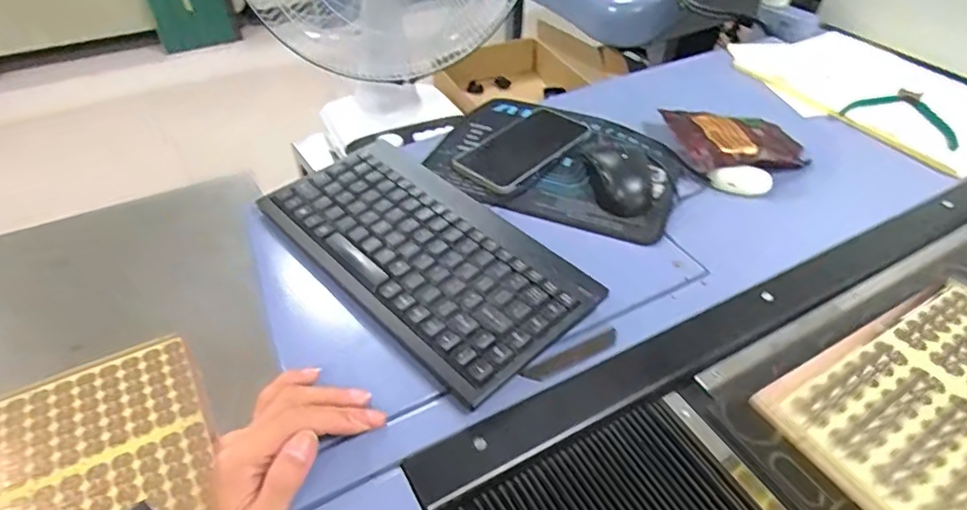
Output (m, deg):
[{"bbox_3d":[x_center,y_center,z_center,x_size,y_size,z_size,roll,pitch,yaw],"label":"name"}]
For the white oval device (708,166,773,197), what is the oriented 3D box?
[{"bbox_3d":[0.284,-0.081,0.622,0.066,0.013,0.036,-4,43,-5],"label":"white oval device"}]

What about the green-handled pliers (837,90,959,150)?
[{"bbox_3d":[0.538,-0.182,0.713,0.124,0.007,0.129,34,53,30],"label":"green-handled pliers"}]

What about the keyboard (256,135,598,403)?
[{"bbox_3d":[-0.057,-0.003,0.489,0.148,0.033,0.293,-34,53,-31],"label":"keyboard"}]

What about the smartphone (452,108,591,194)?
[{"bbox_3d":[0.046,-0.122,0.631,0.084,0.013,0.157,31,51,28],"label":"smartphone"}]

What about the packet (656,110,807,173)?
[{"bbox_3d":[0.299,-0.139,0.665,0.150,0.023,0.109,-5,44,-6],"label":"packet"}]

